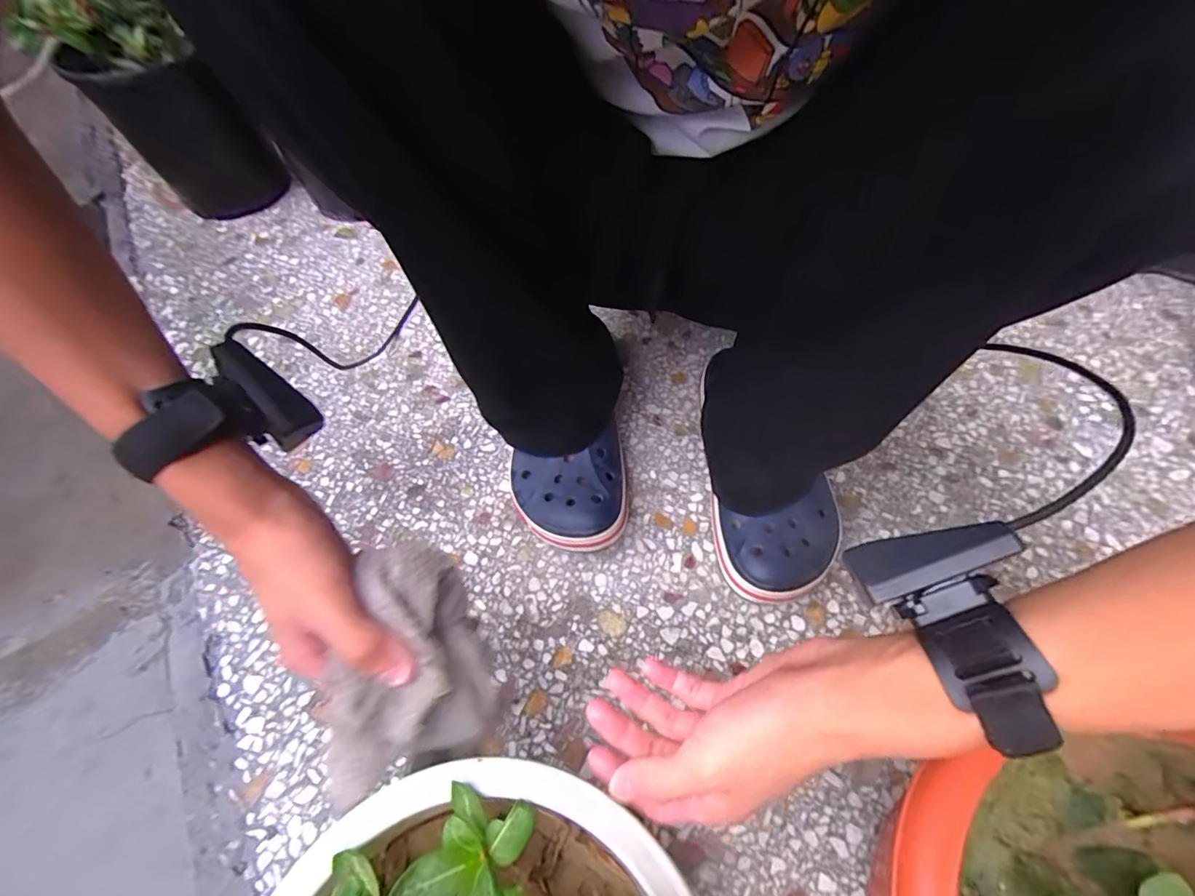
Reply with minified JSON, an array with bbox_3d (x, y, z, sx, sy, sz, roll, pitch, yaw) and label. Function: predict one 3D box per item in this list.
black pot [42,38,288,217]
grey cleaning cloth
[{"bbox_3d":[-0.567,-0.441,0.708,0.135,0.192,0.143,-1,57,1],"label":"black pot"},{"bbox_3d":[-0.109,0.122,0.293,0.081,0.061,0.123,-6,57,-2],"label":"grey cleaning cloth"}]

